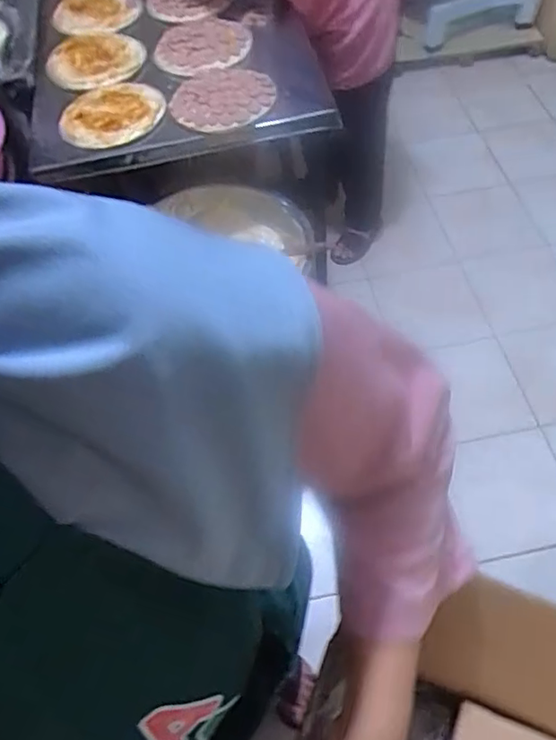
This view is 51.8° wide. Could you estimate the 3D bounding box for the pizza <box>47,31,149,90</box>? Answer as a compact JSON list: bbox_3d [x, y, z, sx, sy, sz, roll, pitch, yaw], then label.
[{"bbox_3d":[-0.399,-0.686,1.261,0.211,0.021,0.203,-7,58,-1],"label":"pizza"}]

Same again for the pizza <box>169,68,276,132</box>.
[{"bbox_3d":[-0.109,-0.548,1.132,0.200,0.029,0.190,-4,58,1],"label":"pizza"}]

